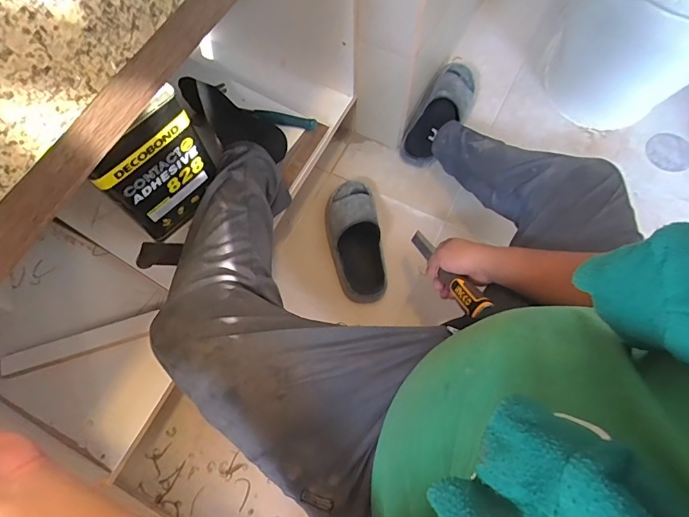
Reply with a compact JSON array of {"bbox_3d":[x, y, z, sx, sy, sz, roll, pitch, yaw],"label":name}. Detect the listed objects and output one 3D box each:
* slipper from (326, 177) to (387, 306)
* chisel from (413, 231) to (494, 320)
[{"bbox_3d":[0.021,-0.047,0.908,0.114,0.087,0.282,-8,69,-2],"label":"slipper"},{"bbox_3d":[0.164,0.015,0.676,0.032,0.027,0.263,-13,25,-4],"label":"chisel"}]

